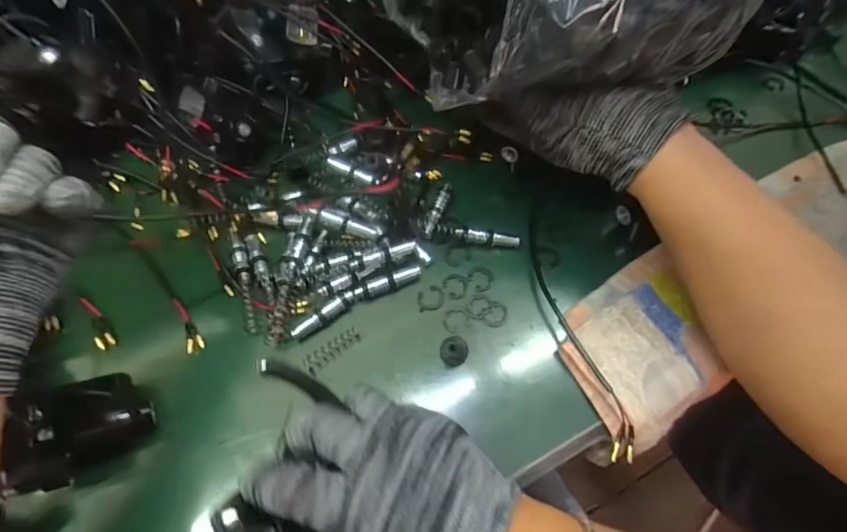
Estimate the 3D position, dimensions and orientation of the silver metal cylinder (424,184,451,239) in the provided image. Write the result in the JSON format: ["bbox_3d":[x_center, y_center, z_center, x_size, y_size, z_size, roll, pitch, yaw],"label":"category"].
[{"bbox_3d":[0.011,-0.044,0.367,0.010,0.008,0.047,24,64,10],"label":"silver metal cylinder"}]

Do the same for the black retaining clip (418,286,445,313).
[{"bbox_3d":[0.006,0.024,0.342,0.019,0.004,0.019,-5,63,-5],"label":"black retaining clip"}]

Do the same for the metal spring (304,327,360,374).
[{"bbox_3d":[-0.063,0.057,0.321,0.041,0.009,0.009,-35,69,-18],"label":"metal spring"}]

